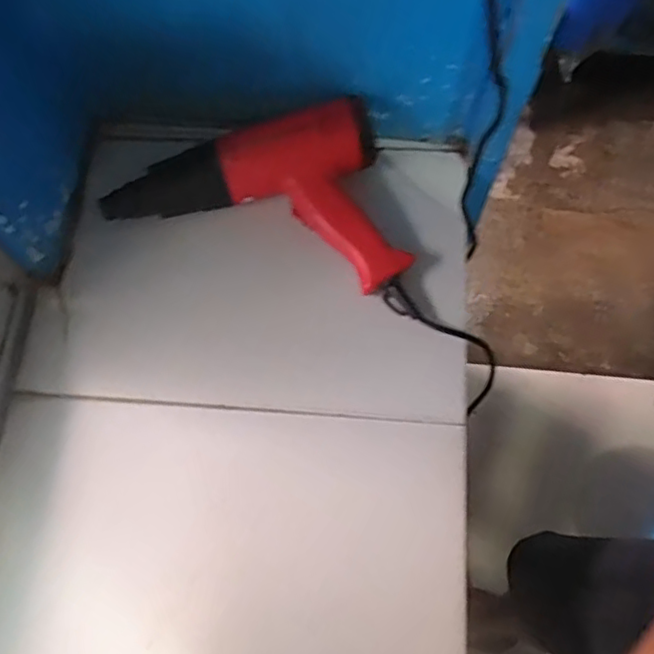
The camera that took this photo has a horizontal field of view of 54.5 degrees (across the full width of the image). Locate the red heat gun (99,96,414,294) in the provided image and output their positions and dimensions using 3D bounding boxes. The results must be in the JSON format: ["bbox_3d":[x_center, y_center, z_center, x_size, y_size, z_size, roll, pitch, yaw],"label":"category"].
[{"bbox_3d":[-0.073,-0.104,0.606,0.265,0.085,0.162,-10,69,-3],"label":"red heat gun"}]

